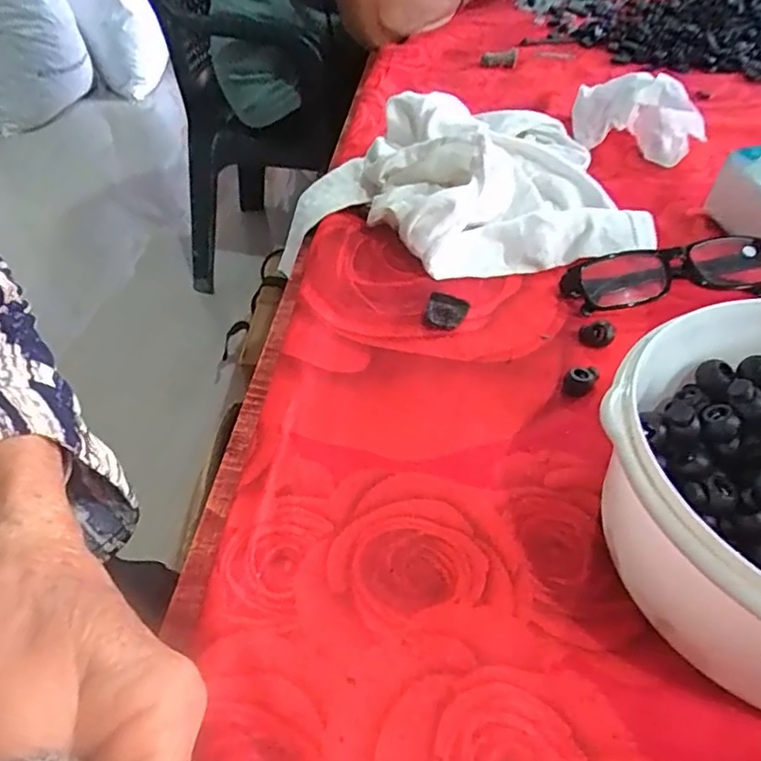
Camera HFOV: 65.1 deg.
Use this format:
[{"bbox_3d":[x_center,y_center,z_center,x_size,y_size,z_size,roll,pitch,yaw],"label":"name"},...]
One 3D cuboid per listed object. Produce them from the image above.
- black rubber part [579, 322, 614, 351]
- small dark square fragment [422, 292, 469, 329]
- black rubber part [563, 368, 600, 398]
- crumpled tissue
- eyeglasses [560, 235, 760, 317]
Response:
[{"bbox_3d":[0.126,-0.027,0.347,0.019,0.011,0.016,18,48,16],"label":"black rubber part"},{"bbox_3d":[0.039,-0.041,0.361,0.024,0.007,0.028,16,47,14],"label":"small dark square fragment"},{"bbox_3d":[0.107,0.001,0.321,0.016,0.010,0.016,18,48,16],"label":"black rubber part"},{"bbox_3d":[0.228,-0.239,0.531,0.117,0.057,0.066,23,49,20],"label":"crumpled tissue"},{"bbox_3d":[0.185,-0.069,0.383,0.129,0.032,0.037,-7,46,-8],"label":"eyeglasses"}]

